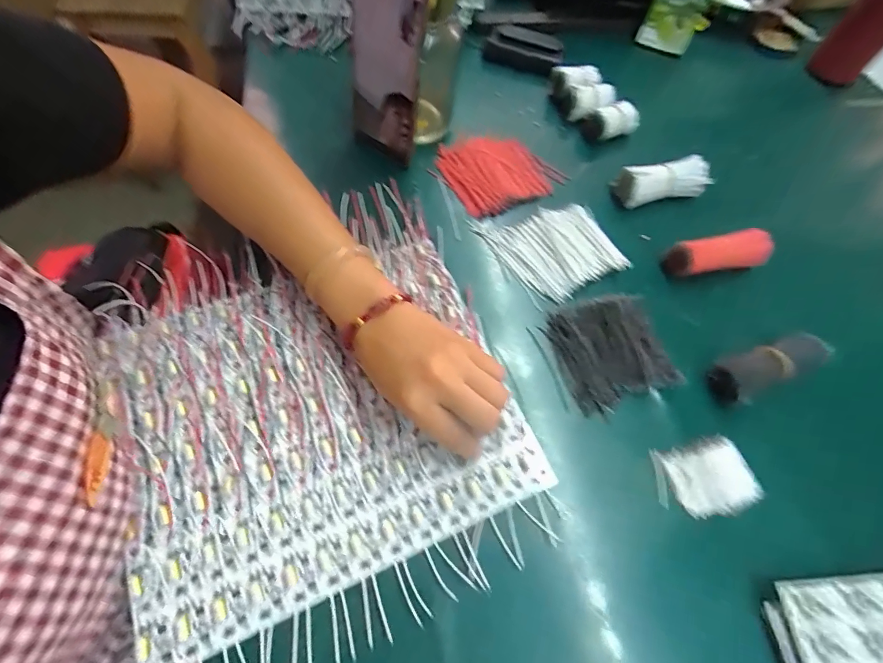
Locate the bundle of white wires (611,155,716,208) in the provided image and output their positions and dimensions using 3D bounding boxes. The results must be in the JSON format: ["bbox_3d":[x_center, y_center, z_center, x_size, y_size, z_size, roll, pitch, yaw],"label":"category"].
[{"bbox_3d":[0.235,-0.160,0.437,0.090,0.032,0.033,-6,65,-6],"label":"bundle of white wires"}]

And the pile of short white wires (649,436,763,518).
[{"bbox_3d":[0.203,0.113,0.319,0.069,0.025,0.051,-9,65,-7],"label":"pile of short white wires"}]

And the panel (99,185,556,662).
[{"bbox_3d":[-0.103,0.037,0.332,0.285,0.010,0.302,-19,70,-14],"label":"panel"}]

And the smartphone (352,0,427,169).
[{"bbox_3d":[-0.055,-0.238,0.390,0.080,0.174,0.010,37,60,11],"label":"smartphone"}]

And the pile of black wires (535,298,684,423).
[{"bbox_3d":[0.146,0.014,0.360,0.089,0.022,0.097,-21,67,-12],"label":"pile of black wires"}]

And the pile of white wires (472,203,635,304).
[{"bbox_3d":[0.112,-0.087,0.408,0.114,0.008,0.105,-25,68,-14],"label":"pile of white wires"}]

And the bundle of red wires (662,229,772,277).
[{"bbox_3d":[0.266,-0.075,0.400,0.089,0.037,0.025,-3,64,-4],"label":"bundle of red wires"}]

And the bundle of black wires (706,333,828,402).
[{"bbox_3d":[0.286,0.029,0.361,0.109,0.034,0.039,-21,67,-12],"label":"bundle of black wires"}]

